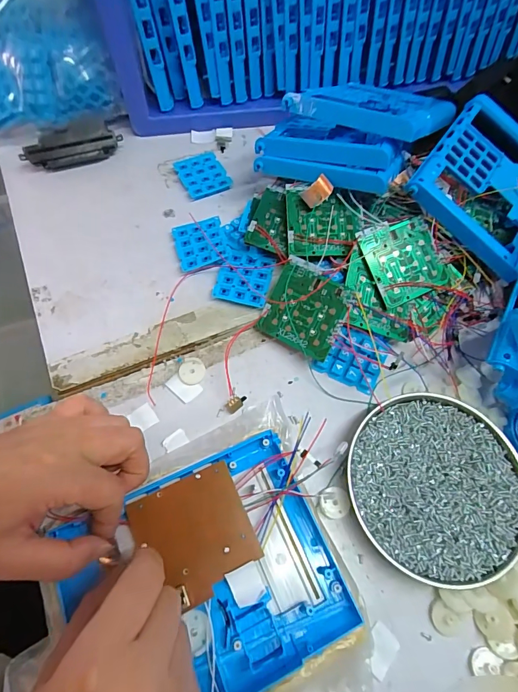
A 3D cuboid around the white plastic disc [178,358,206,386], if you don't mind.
[{"bbox_3d":[-0.060,0.023,0.341,0.022,0.007,0.023,1,65,-2],"label":"white plastic disc"}]

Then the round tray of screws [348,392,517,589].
[{"bbox_3d":[0.139,0.106,0.299,0.131,0.016,0.132,0,66,1],"label":"round tray of screws"}]

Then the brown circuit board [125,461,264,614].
[{"bbox_3d":[-0.043,0.125,0.255,0.071,0.007,0.071,-24,68,-9],"label":"brown circuit board"}]

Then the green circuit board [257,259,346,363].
[{"bbox_3d":[0.040,-0.032,0.342,0.069,0.005,0.068,29,97,21],"label":"green circuit board"}]

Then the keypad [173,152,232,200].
[{"bbox_3d":[-0.064,-0.192,0.435,0.049,0.011,0.057,-24,68,-12],"label":"keypad"}]

